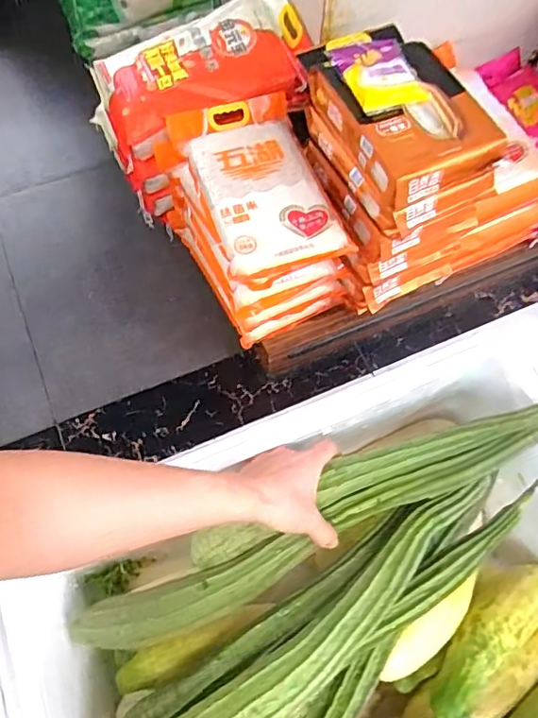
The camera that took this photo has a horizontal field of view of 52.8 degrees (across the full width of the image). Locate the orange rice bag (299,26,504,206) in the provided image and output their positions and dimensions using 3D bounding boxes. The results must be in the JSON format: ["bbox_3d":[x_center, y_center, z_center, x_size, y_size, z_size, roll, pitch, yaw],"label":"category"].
[{"bbox_3d":[0.258,-0.512,1.106,0.246,0.098,0.421,-23,67,-14],"label":"orange rice bag"}]

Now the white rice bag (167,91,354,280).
[{"bbox_3d":[-0.020,-0.387,1.165,0.270,0.067,0.452,-17,66,-11],"label":"white rice bag"}]

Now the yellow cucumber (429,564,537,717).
[{"bbox_3d":[0.239,0.297,0.584,0.216,0.047,0.070,-28,67,-34],"label":"yellow cucumber"}]

